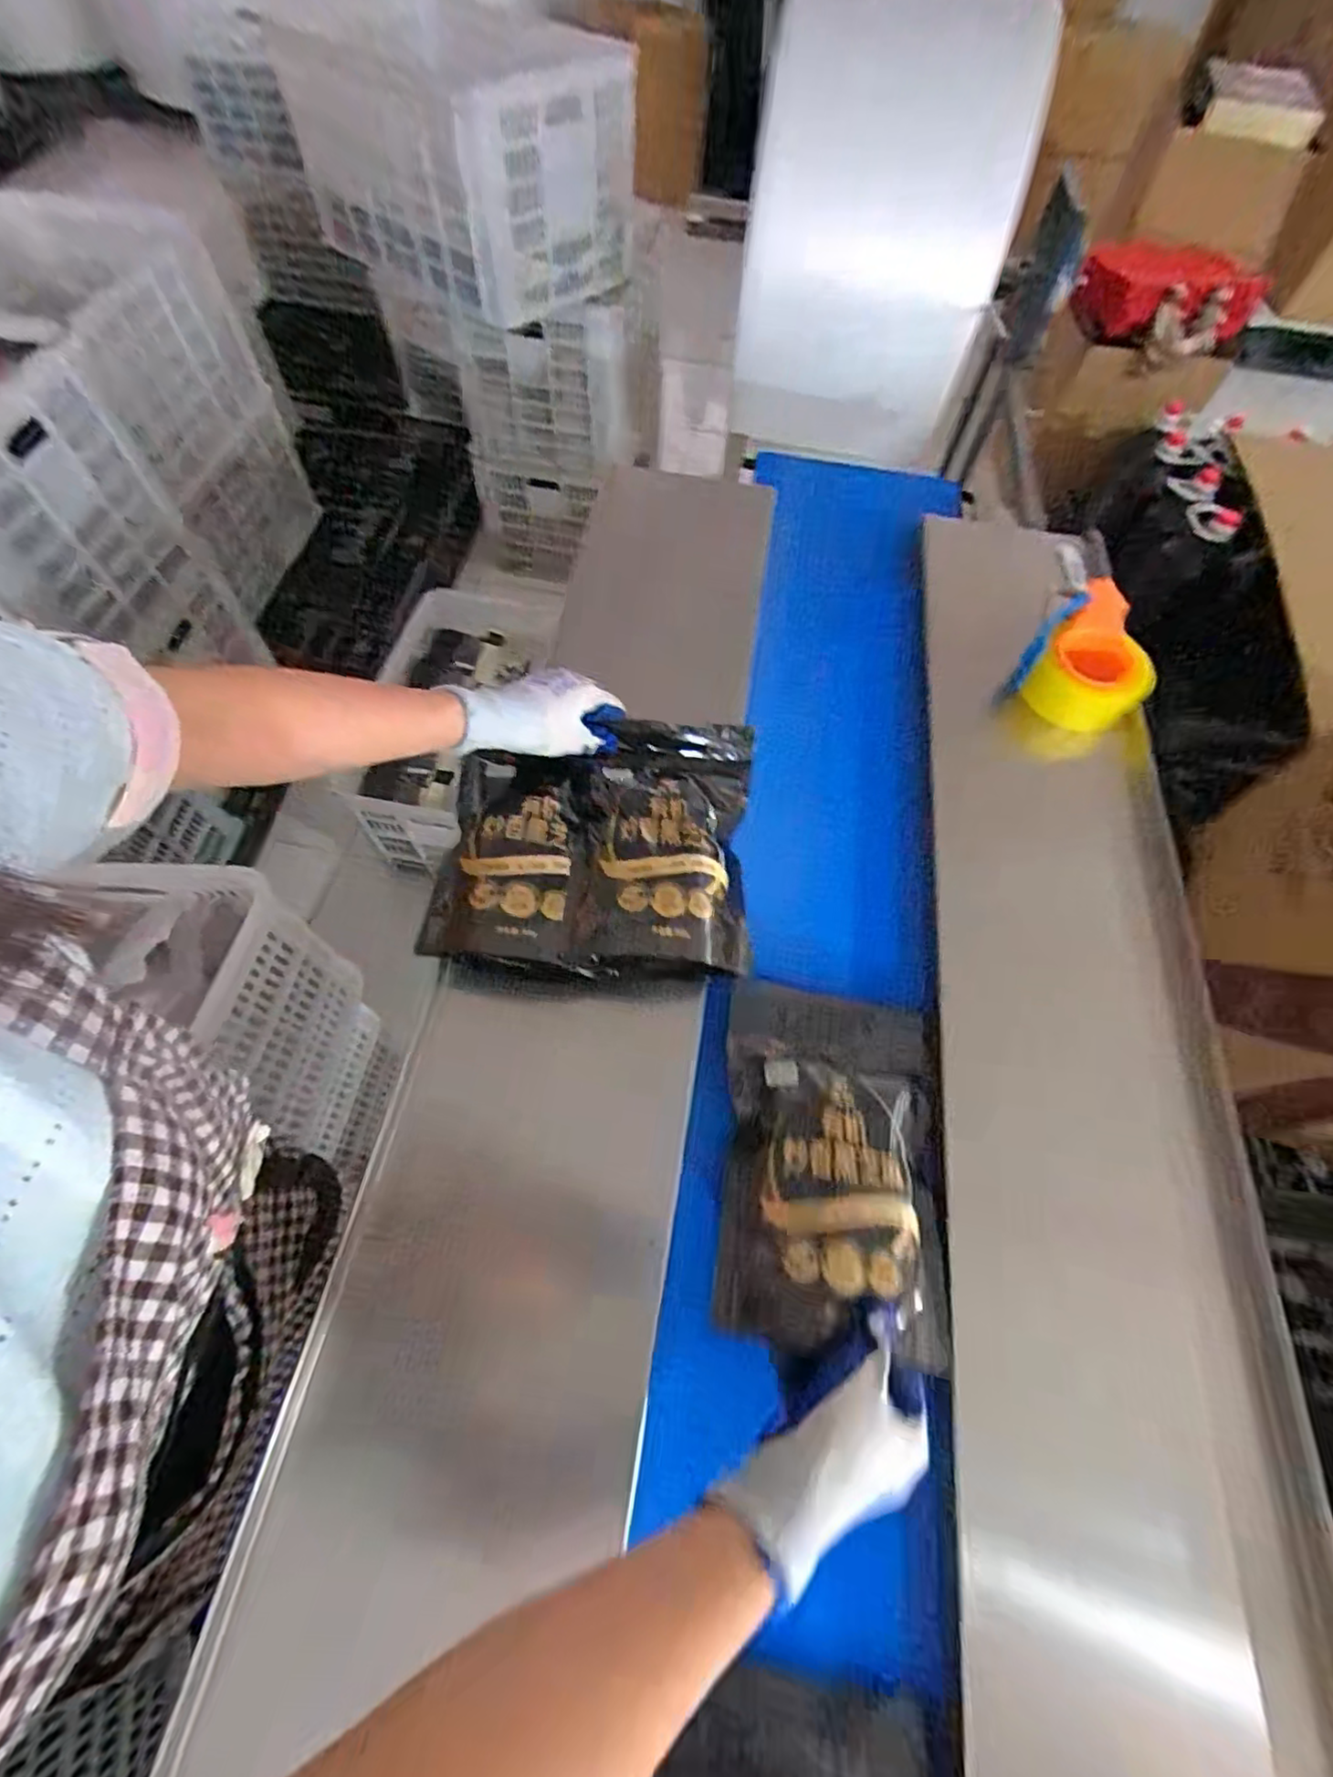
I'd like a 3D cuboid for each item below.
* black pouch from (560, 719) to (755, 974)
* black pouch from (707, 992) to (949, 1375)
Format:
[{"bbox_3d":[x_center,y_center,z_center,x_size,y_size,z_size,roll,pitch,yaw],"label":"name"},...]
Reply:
[{"bbox_3d":[-0.002,-0.043,0.575,0.149,0.055,0.247,4,59,0],"label":"black pouch"},{"bbox_3d":[0.127,0.199,0.492,0.166,0.052,0.250,7,59,2],"label":"black pouch"}]

